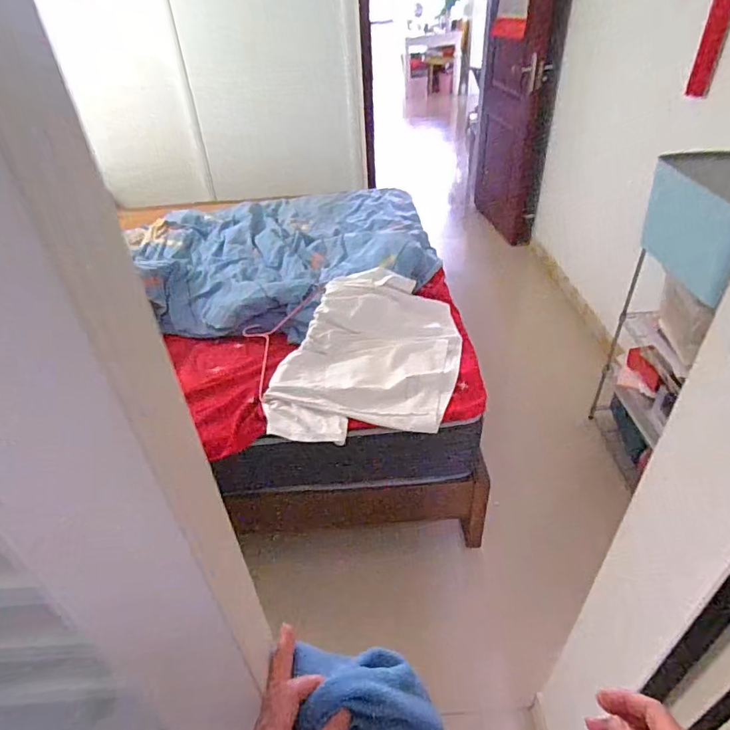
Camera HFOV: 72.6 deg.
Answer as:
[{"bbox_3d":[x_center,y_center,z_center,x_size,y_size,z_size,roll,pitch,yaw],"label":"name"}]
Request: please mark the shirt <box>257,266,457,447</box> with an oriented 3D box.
[{"bbox_3d":[0.030,-0.037,1.348,0.445,0.163,0.589,12,41,18],"label":"shirt"}]

